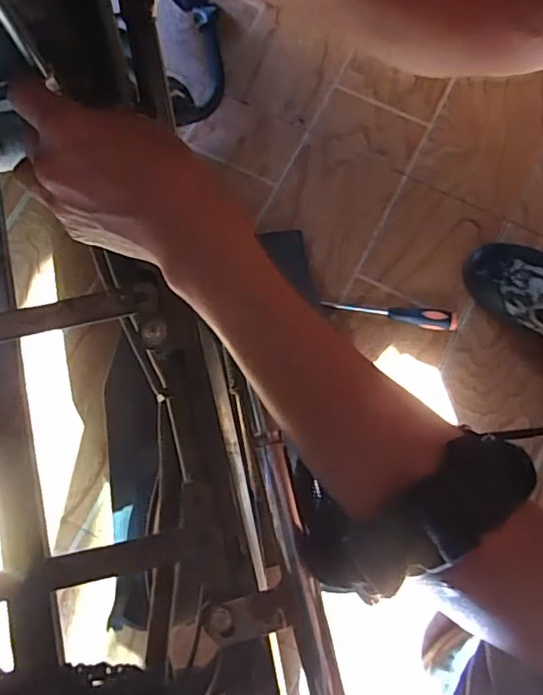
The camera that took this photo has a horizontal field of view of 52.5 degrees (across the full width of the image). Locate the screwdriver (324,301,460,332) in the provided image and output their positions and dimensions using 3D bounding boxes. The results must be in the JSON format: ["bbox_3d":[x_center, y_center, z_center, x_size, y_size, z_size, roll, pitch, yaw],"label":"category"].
[{"bbox_3d":[0.154,-0.042,0.705,0.167,0.019,0.027,5,77,2],"label":"screwdriver"}]

